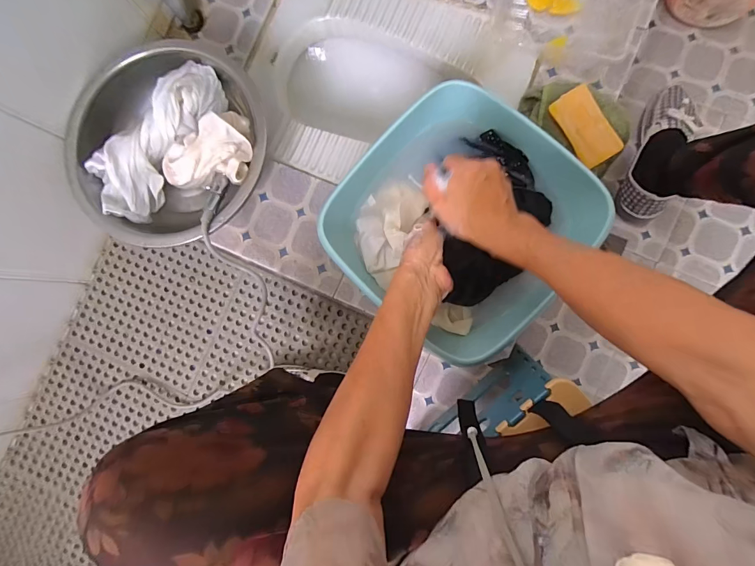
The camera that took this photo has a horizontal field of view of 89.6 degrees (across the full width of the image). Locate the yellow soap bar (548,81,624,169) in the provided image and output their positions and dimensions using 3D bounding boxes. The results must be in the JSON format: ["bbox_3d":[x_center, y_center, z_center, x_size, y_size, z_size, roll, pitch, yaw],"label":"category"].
[{"bbox_3d":[0.317,-0.237,0.577,0.057,0.023,0.116,-28,84,3],"label":"yellow soap bar"}]

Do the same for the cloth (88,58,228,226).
[{"bbox_3d":[-0.349,-0.230,0.598,0.117,0.048,0.271,38,91,7],"label":"cloth"}]

